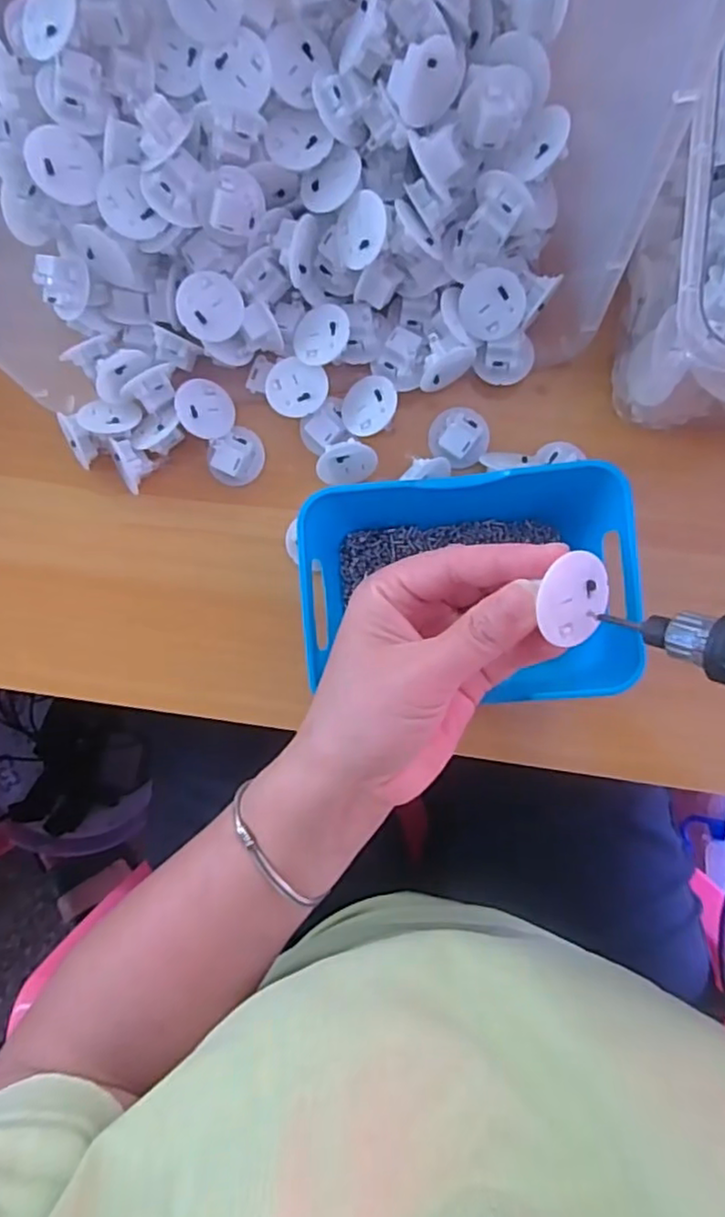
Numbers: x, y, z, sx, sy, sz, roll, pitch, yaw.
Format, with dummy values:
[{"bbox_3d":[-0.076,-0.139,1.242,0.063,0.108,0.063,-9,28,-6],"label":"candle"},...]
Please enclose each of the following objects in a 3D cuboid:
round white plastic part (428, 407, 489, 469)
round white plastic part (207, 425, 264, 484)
[{"bbox_3d":[0.053,-0.094,0.349,0.033,0.010,0.031,33,92,3],"label":"round white plastic part"},{"bbox_3d":[-0.070,-0.085,0.359,0.032,0.018,0.026,-41,88,3],"label":"round white plastic part"}]

